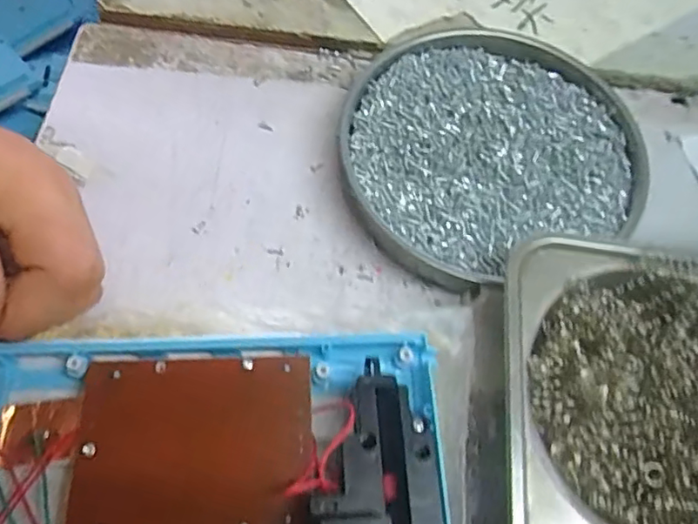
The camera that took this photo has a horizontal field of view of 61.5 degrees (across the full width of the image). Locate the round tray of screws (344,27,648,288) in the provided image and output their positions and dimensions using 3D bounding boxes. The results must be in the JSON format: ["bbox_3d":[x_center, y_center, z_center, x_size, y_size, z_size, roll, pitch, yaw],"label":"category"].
[{"bbox_3d":[0.063,-0.056,0.275,0.135,0.019,0.126,0,62,1],"label":"round tray of screws"}]

